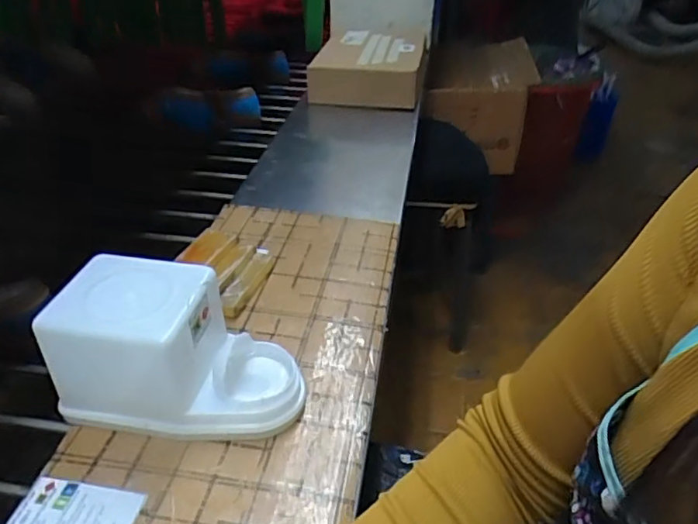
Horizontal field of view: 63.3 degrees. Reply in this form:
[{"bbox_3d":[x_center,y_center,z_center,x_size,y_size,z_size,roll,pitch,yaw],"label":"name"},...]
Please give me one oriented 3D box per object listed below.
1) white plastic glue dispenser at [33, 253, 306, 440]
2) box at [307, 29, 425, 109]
[{"bbox_3d":[-0.131,0.069,0.454,0.187,0.102,0.107,3,36,3],"label":"white plastic glue dispenser"},{"bbox_3d":[0.041,-0.397,1.137,0.212,0.076,0.295,4,36,4],"label":"box"}]

